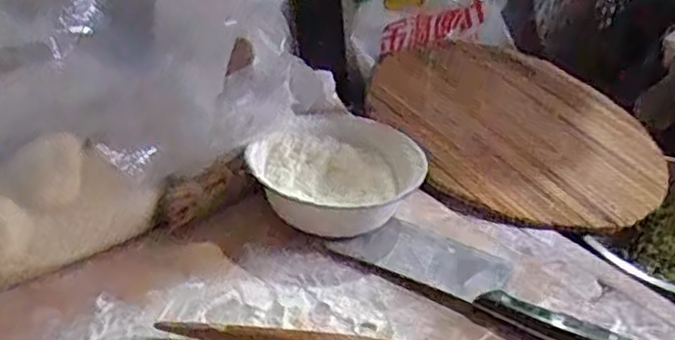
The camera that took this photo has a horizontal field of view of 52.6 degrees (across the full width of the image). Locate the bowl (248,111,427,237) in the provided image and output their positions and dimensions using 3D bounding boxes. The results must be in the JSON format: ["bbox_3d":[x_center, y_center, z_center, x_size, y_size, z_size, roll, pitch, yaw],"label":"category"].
[{"bbox_3d":[0.002,0.002,0.704,0.160,0.059,0.152,4,33,-3],"label":"bowl"}]

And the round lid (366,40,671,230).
[{"bbox_3d":[0.236,-0.060,0.891,0.397,0.019,0.360,-4,49,-15],"label":"round lid"}]

